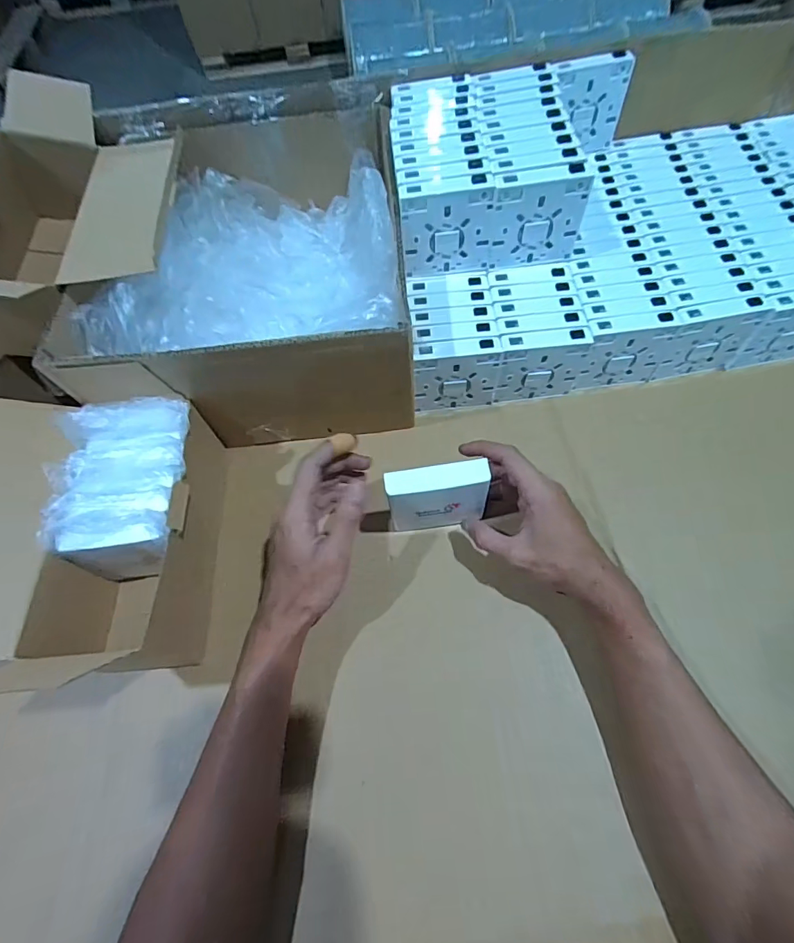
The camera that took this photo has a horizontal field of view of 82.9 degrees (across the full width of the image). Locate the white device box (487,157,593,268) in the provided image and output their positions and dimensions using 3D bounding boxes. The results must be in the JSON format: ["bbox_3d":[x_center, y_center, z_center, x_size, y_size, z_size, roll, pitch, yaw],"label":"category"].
[{"bbox_3d":[0.134,-0.242,0.434,0.085,0.088,0.022,-7,60,4],"label":"white device box"}]

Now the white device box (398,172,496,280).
[{"bbox_3d":[0.047,-0.234,0.436,0.084,0.086,0.024,-9,59,3],"label":"white device box"}]

